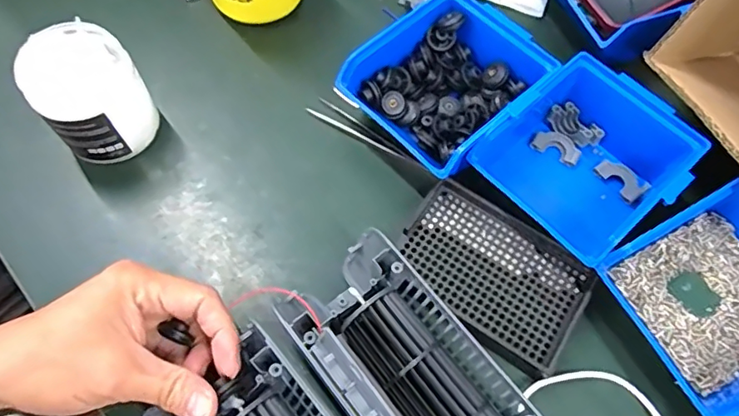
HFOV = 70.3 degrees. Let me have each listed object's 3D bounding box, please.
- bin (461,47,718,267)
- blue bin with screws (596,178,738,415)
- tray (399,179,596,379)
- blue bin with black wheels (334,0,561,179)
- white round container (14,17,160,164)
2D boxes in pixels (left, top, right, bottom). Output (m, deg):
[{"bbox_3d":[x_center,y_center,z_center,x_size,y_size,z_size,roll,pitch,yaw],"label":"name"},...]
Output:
[{"bbox_3d":[0.160,-0.035,0.401,0.136,0.073,0.123,-38,73,-18],"label":"bin"},{"bbox_3d":[0.242,0.057,0.356,0.142,0.054,0.118,-25,69,-14],"label":"blue bin with screws"},{"bbox_3d":[0.090,0.046,0.384,0.133,0.013,0.088,35,69,13],"label":"tray"},{"bbox_3d":[0.063,-0.097,0.422,0.131,0.063,0.116,-38,73,-18],"label":"blue bin with black wheels"},{"bbox_3d":[-0.206,-0.082,0.396,0.071,0.086,0.066,1,65,-2],"label":"white round container"}]

